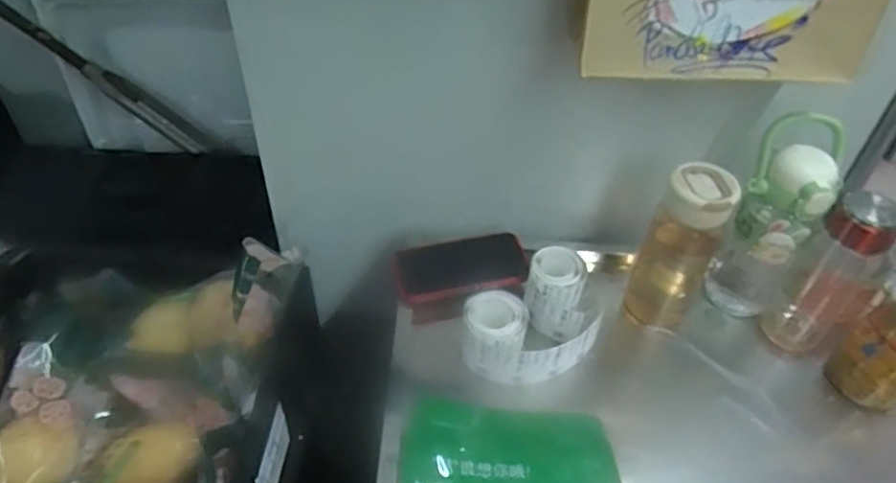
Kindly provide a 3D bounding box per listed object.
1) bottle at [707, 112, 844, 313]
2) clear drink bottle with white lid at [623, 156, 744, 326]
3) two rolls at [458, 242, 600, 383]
[{"bbox_3d":[0.365,-0.014,0.702,0.092,0.245,0.078,29,50,25],"label":"bottle"},{"bbox_3d":[0.260,0.012,0.711,0.078,0.209,0.059,13,45,11],"label":"clear drink bottle with white lid"},{"bbox_3d":[0.100,0.091,0.709,0.176,0.072,0.109,-27,51,-28],"label":"two rolls"}]

